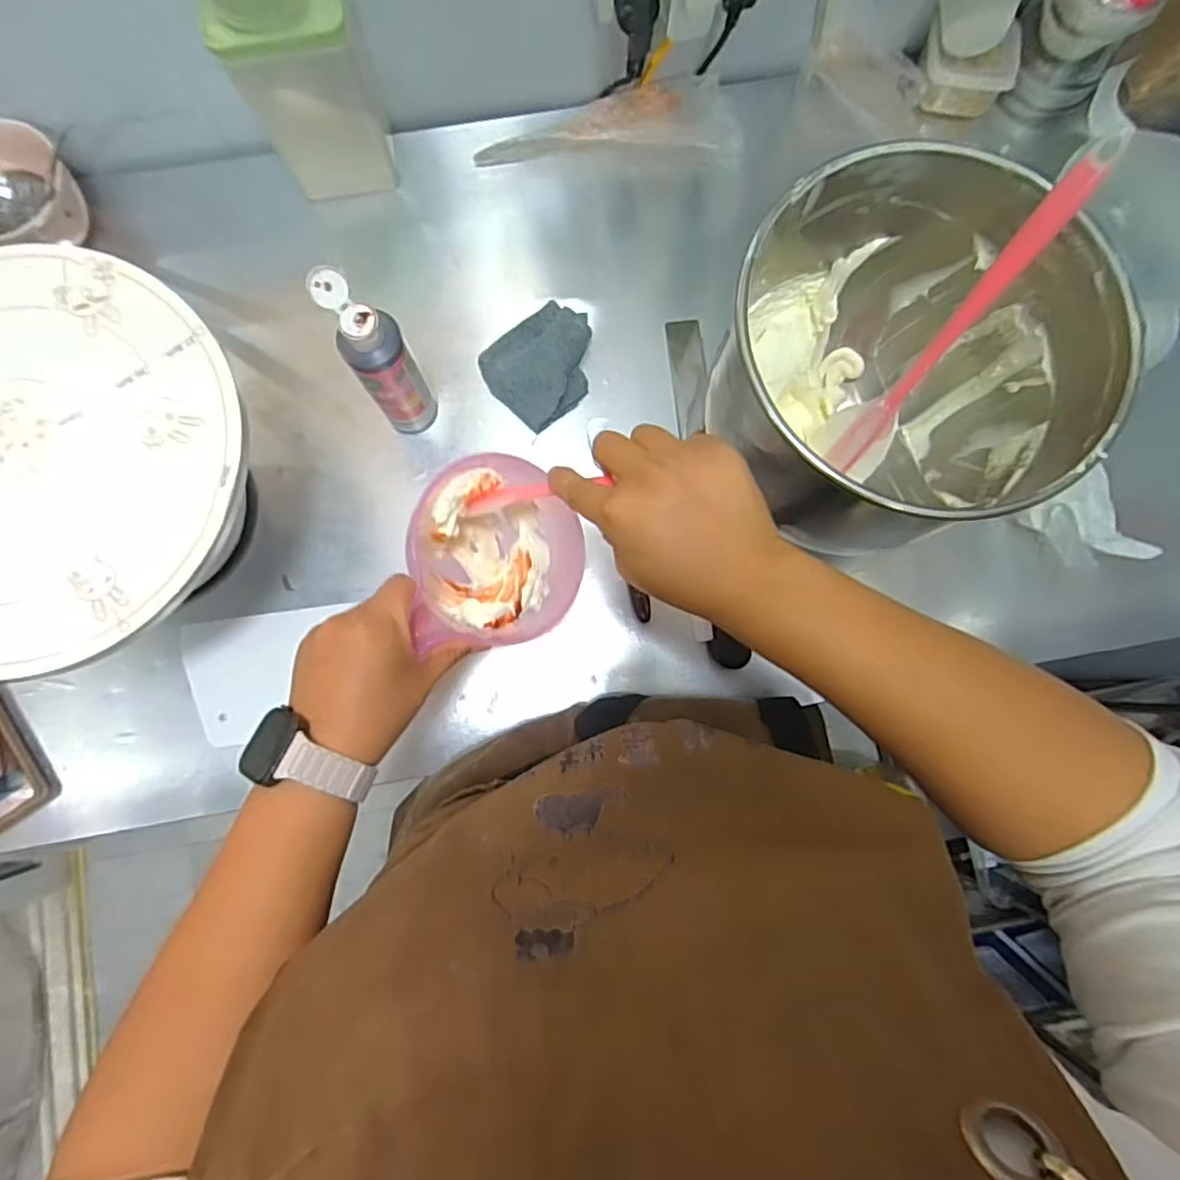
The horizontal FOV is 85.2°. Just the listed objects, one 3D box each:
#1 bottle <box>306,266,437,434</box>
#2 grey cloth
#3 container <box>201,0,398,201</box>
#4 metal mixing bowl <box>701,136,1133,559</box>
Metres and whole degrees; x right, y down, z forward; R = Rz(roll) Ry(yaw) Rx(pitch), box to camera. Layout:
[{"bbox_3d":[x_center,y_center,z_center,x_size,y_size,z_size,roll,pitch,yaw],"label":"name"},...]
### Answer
[{"bbox_3d":[-0.161,-0.180,0.503,0.047,0.152,0.062,-33,84,-5],"label":"bottle"},{"bbox_3d":[-0.040,-0.201,0.568,0.100,0.021,0.087,-37,84,-5],"label":"grey cloth"},{"bbox_3d":[-0.227,-0.409,0.502,0.102,0.196,0.062,-11,82,-2],"label":"container"},{"bbox_3d":[0.207,-0.149,0.459,0.219,0.192,0.201,0,82,-1],"label":"metal mixing bowl"}]

